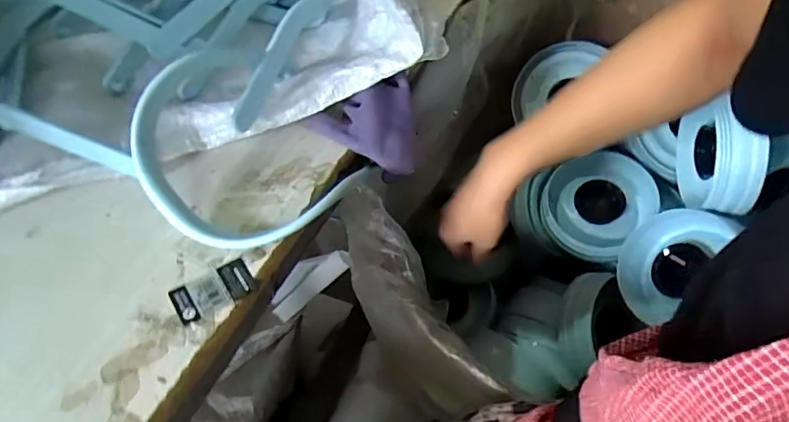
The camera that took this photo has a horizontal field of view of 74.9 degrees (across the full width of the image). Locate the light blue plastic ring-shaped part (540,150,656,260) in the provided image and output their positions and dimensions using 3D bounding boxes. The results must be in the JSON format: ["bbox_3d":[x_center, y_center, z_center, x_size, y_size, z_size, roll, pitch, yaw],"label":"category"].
[{"bbox_3d":[0.288,-0.012,0.743,0.139,0.154,0.036,40,13,13],"label":"light blue plastic ring-shaped part"}]

